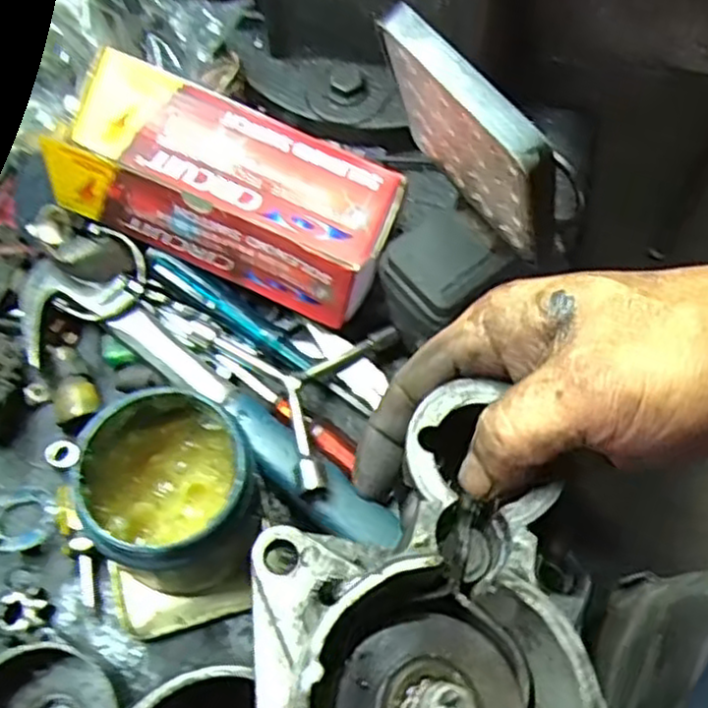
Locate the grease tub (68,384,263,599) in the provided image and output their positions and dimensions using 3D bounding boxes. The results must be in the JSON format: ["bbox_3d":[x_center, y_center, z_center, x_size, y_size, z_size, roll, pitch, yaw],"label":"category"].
[{"bbox_3d":[-0.095,0.079,0.412,0.080,0.107,0.086,-1,64,1],"label":"grease tub"}]

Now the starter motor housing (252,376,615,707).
[{"bbox_3d":[0.026,0.088,0.249,0.119,0.070,0.146,2,64,3],"label":"starter motor housing"}]

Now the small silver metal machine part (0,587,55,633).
[{"bbox_3d":[-0.186,0.145,0.419,0.026,0.011,0.027,-1,64,1],"label":"small silver metal machine part"}]

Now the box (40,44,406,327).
[{"bbox_3d":[-0.083,-0.104,0.467,0.218,0.073,0.086,21,67,11],"label":"box"}]

